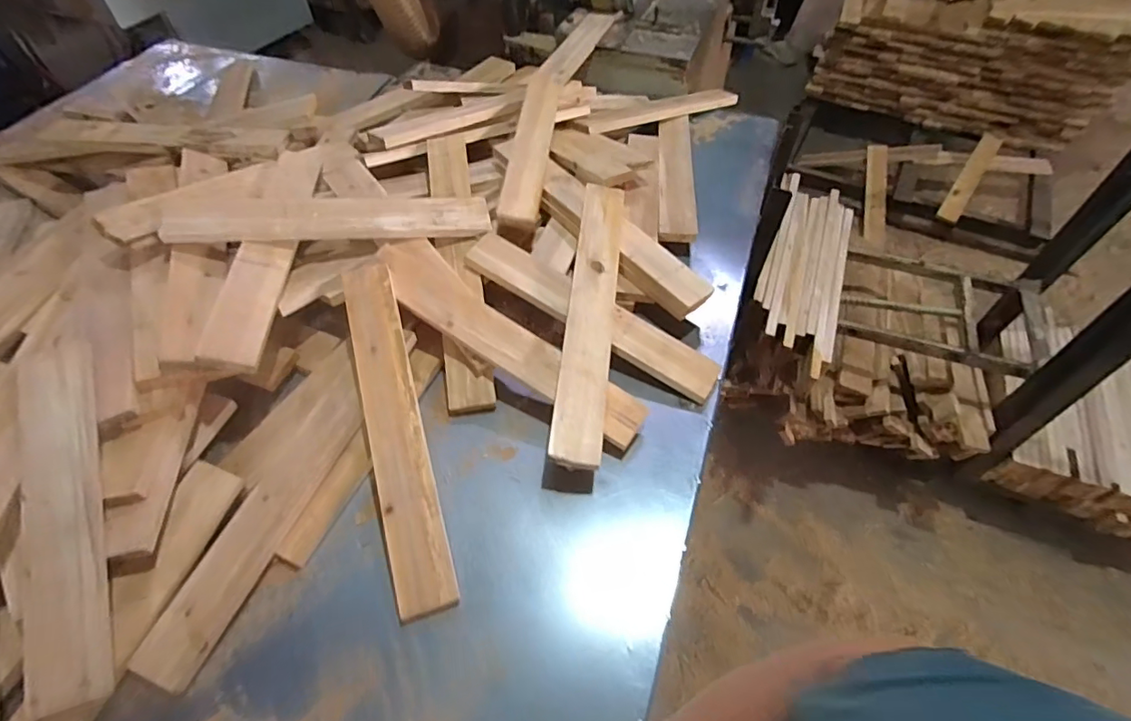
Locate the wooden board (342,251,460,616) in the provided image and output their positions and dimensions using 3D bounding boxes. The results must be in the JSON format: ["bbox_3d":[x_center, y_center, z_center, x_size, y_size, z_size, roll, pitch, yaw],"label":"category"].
[{"bbox_3d":[-0.227,0.078,0.708,0.070,0.021,0.482,-15,68,-9],"label":"wooden board"}]

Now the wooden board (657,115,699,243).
[{"bbox_3d":[0.232,-0.406,1.125,0.073,0.026,0.502,6,48,4],"label":"wooden board"}]

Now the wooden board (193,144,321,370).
[{"bbox_3d":[-0.454,-0.194,0.834,0.070,0.017,0.516,13,45,-25],"label":"wooden board"}]

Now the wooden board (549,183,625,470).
[{"bbox_3d":[0.042,-0.083,0.808,0.071,0.021,0.503,9,58,-2],"label":"wooden board"}]

